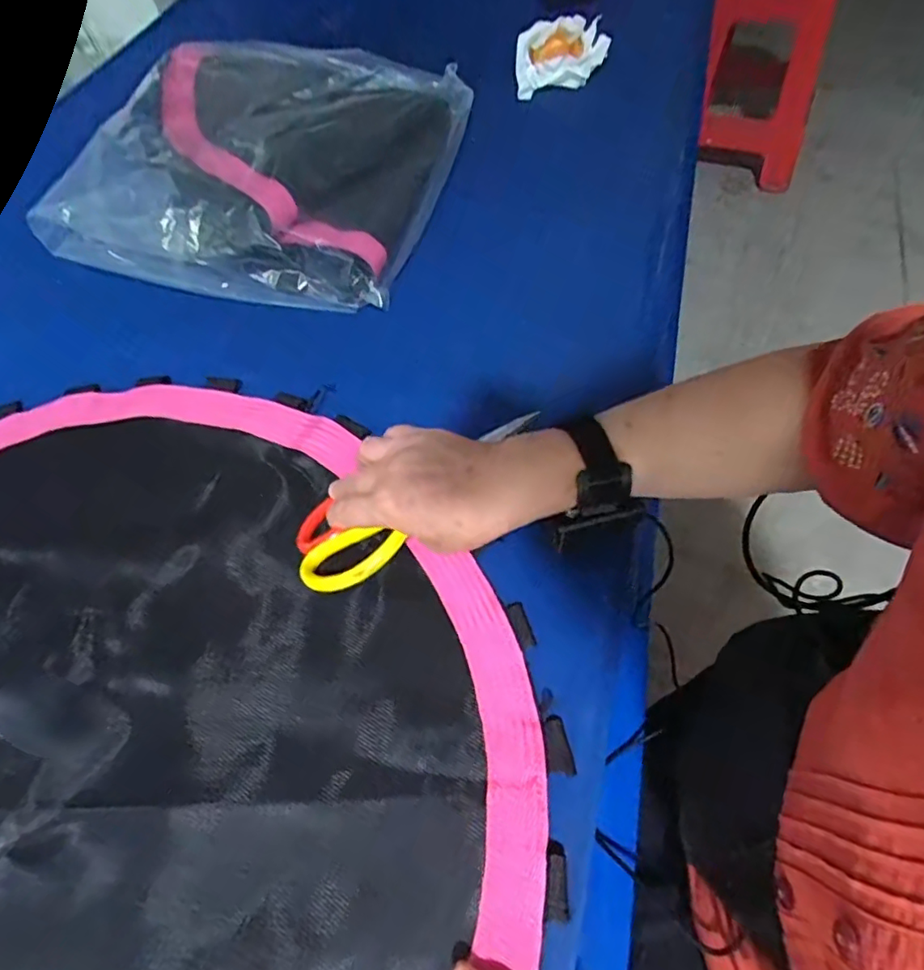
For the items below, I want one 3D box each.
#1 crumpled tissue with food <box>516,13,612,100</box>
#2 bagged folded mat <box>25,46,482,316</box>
[{"bbox_3d":[0.139,-0.597,0.813,0.125,0.066,0.093,3,59,8],"label":"crumpled tissue with food"},{"bbox_3d":[-0.222,-0.386,0.691,0.380,0.119,0.374,10,61,12],"label":"bagged folded mat"}]

